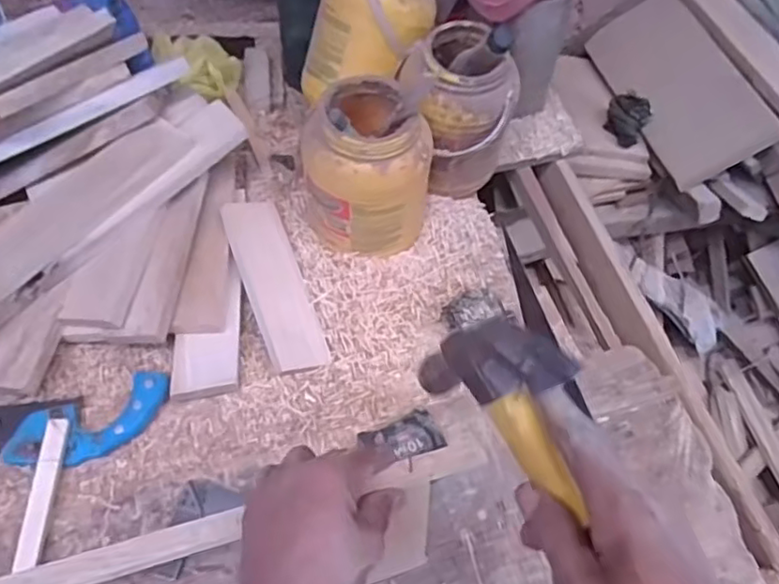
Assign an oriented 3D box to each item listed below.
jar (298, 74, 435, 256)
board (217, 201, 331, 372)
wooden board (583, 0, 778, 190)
[{"bbox_3d":[-0.035,-0.164,0.815,0.144,0.199,0.149,-1,53,1],"label":"jar"},{"bbox_3d":[-0.144,-0.012,0.808,0.076,0.009,0.231,-11,69,-30],"label":"board"},{"bbox_3d":[0.556,-0.410,1.250,0.199,0.031,0.415,-27,61,14],"label":"wooden board"}]

